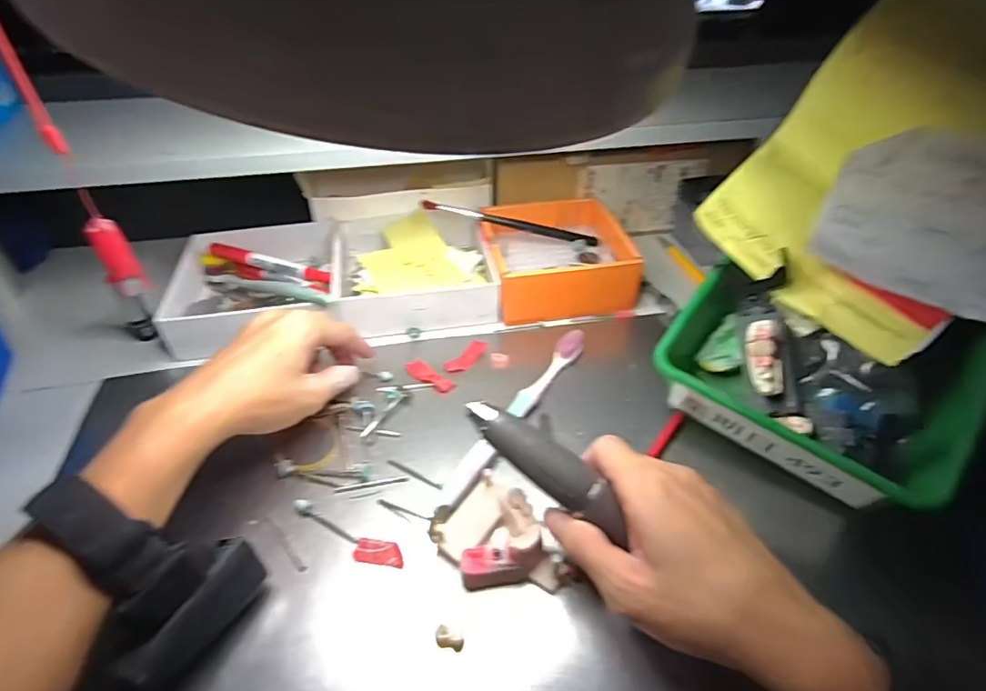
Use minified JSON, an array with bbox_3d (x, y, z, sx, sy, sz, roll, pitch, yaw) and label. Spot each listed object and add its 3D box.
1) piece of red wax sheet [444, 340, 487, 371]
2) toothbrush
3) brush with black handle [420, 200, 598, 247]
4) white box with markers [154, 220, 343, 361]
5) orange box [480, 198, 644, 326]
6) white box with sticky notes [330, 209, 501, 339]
[{"bbox_3d":[-0.020,0.009,0.416,0.015,0.006,0.040,31,50,31],"label":"piece of red wax sheet"},{"bbox_3d":[0.018,0.044,0.364,0.019,0.016,0.177,22,46,24],"label":"toothbrush"},{"bbox_3d":[0.017,-0.111,0.483,0.160,0.008,0.008,11,41,-8],"label":"brush with black handle"},{"bbox_3d":[-0.198,-0.055,0.465,0.146,0.040,0.142,-4,41,-3],"label":"white box with markers"},{"bbox_3d":[0.056,-0.082,0.483,0.123,0.042,0.125,-6,42,-6],"label":"orange box"},{"bbox_3d":[-0.069,-0.071,0.482,0.138,0.045,0.142,-8,42,-8],"label":"white box with sticky notes"}]

